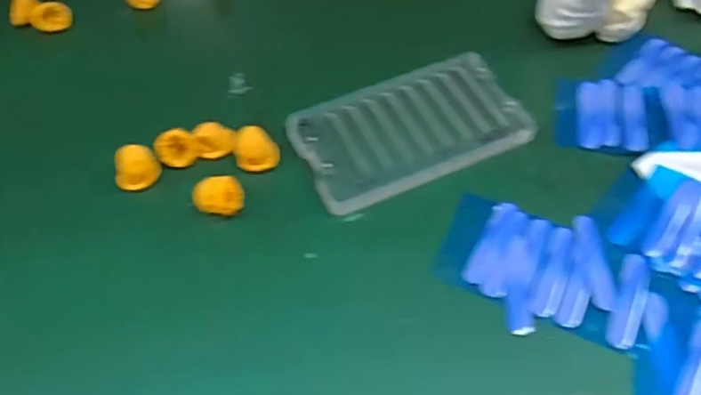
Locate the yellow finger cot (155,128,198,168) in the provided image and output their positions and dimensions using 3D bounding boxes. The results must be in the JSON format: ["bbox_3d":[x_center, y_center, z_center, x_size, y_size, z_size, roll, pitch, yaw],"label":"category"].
[{"bbox_3d":[-0.095,-0.027,0.324,0.021,0.014,0.015,-26,58,-17],"label":"yellow finger cot"}]

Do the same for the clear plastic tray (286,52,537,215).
[{"bbox_3d":[0.034,-0.038,0.331,0.122,0.012,0.076,-24,57,-15],"label":"clear plastic tray"}]

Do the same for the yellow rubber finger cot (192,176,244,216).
[{"bbox_3d":[-0.067,-0.001,0.306,0.024,0.016,0.019,-18,56,-11],"label":"yellow rubber finger cot"}]

